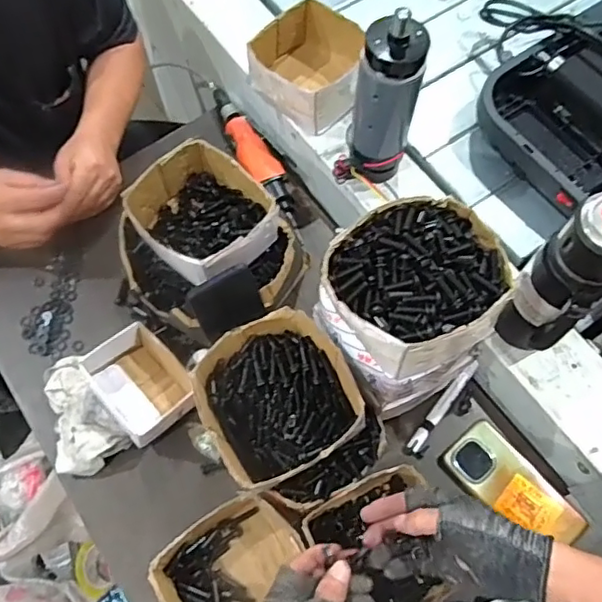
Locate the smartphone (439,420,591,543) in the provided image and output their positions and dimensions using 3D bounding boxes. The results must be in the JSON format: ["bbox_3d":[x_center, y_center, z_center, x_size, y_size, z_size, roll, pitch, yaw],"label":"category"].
[{"bbox_3d":[0.255,0.224,0.681,0.078,0.012,0.164,-41,73,-15],"label":"smartphone"}]

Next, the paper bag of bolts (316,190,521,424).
[{"bbox_3d":[0.110,-0.005,0.565,0.170,0.111,0.154,-31,71,-12],"label":"paper bag of bolts"}]

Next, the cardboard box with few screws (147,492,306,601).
[{"bbox_3d":[-0.065,0.298,0.623,0.148,0.092,0.141,-38,72,-14],"label":"cardboard box with few screws"}]

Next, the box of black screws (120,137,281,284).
[{"bbox_3d":[-0.124,-0.105,0.716,0.143,0.071,0.158,-39,73,-15],"label":"box of black screws"}]

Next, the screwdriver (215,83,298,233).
[{"bbox_3d":[-0.072,-0.226,0.848,0.044,0.034,0.281,-26,70,-10],"label":"screwdriver"}]

